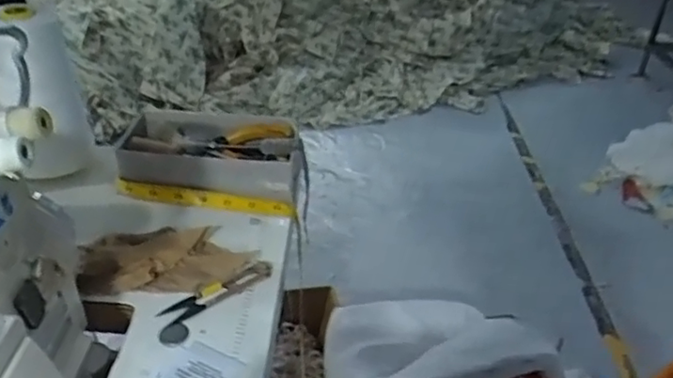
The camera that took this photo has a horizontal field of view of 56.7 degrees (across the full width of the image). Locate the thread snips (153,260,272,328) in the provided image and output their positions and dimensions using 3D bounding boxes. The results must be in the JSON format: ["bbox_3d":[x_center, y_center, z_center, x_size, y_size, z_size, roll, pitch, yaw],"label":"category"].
[{"bbox_3d":[-0.097,0.086,0.525,0.104,0.009,0.020,-28,44,-34],"label":"thread snips"}]

